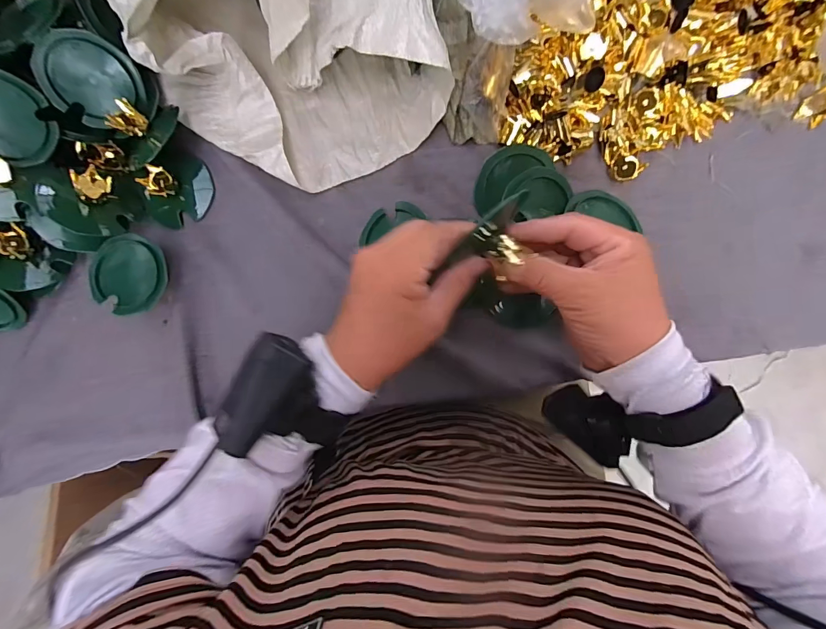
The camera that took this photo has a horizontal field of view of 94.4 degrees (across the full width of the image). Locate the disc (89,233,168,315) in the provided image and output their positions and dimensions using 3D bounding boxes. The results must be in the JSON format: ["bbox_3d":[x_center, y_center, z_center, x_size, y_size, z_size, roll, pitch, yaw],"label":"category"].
[{"bbox_3d":[-0.269,-0.037,0.359,0.070,0.022,0.071,-5,88,17],"label":"disc"}]

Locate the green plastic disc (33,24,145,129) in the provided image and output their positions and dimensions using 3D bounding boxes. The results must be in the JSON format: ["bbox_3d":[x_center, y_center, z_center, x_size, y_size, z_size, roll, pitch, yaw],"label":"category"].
[{"bbox_3d":[-0.286,-0.207,0.339,0.070,0.073,0.011,-40,49,14],"label":"green plastic disc"}]

